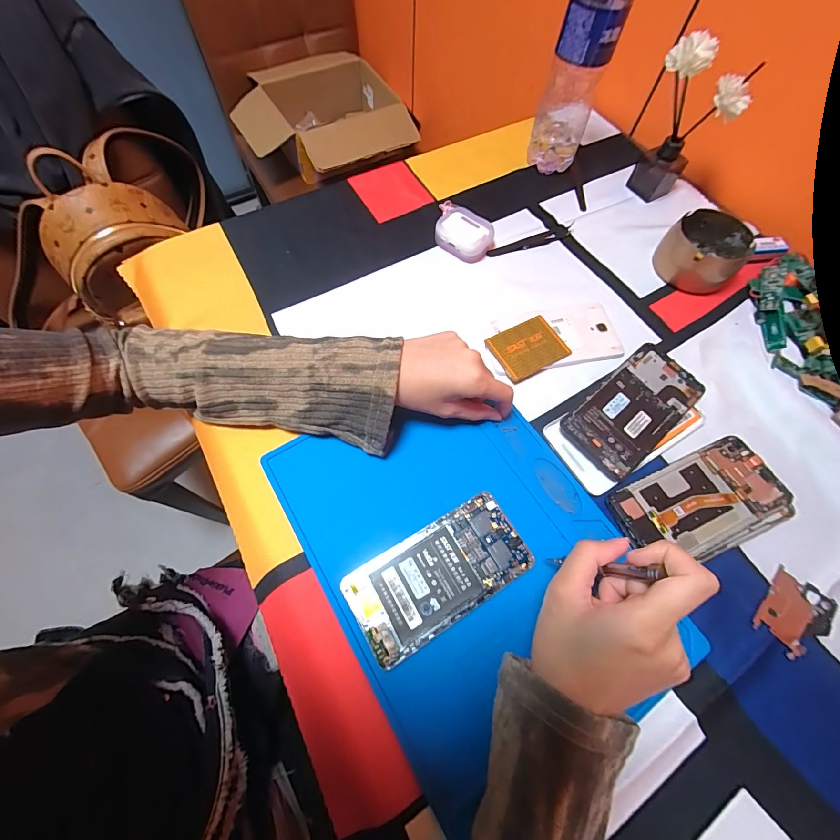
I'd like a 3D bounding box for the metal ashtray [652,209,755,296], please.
[{"bbox_3d":[0.335,-0.200,0.443,0.086,0.046,0.087,1,66,-2],"label":"metal ashtray"}]

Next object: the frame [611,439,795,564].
[{"bbox_3d":[0.245,0.074,0.325,0.150,0.012,0.080,-21,68,-11],"label":"frame"}]

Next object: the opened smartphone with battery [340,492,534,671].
[{"bbox_3d":[0.016,0.122,0.297,0.141,0.009,0.070,-29,70,-14],"label":"opened smartphone with battery"}]

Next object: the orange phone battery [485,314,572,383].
[{"bbox_3d":[0.112,-0.075,0.388,0.072,0.007,0.055,-26,69,-13],"label":"orange phone battery"}]

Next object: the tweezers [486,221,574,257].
[{"bbox_3d":[0.139,-0.222,0.460,0.122,0.011,0.020,-25,69,-13],"label":"tweezers"}]

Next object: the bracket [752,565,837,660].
[{"bbox_3d":[0.300,0.155,0.298,0.065,0.005,0.044,-40,73,-17],"label":"bracket"}]

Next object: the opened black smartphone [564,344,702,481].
[{"bbox_3d":[0.210,-0.012,0.364,0.151,0.015,0.072,-38,72,-17],"label":"opened black smartphone"}]

